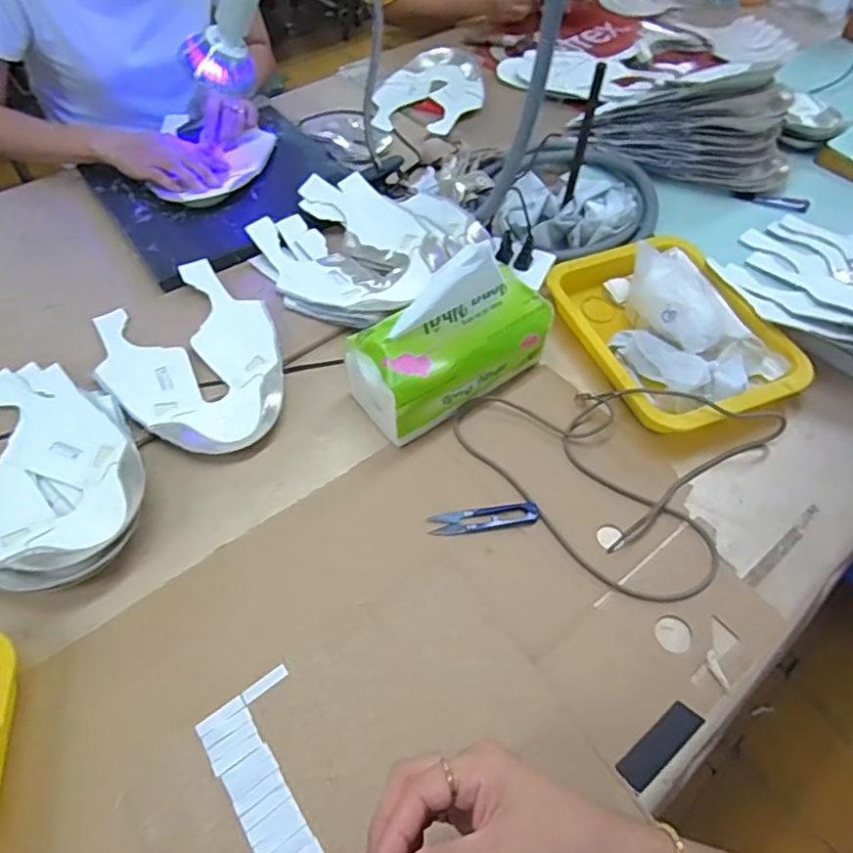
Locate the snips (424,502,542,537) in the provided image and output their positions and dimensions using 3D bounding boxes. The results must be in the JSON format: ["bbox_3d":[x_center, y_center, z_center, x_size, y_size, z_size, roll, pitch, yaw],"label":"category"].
[{"bbox_3d":[0.053,0.084,0.550,0.100,0.005,0.022,-7,56,-6],"label":"snips"}]

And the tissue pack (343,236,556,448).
[{"bbox_3d":[0.026,-0.095,0.584,0.200,0.161,0.088,-29,61,-20],"label":"tissue pack"}]

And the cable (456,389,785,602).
[{"bbox_3d":[0.203,0.010,0.589,0.262,0.041,0.273,-34,62,-22],"label":"cable"}]

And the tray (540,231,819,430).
[{"bbox_3d":[0.266,-0.115,0.657,0.189,0.075,0.252,-20,58,-14],"label":"tray"}]

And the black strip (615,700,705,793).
[{"bbox_3d":[0.175,0.237,0.448,0.076,0.004,0.023,-32,62,-21],"label":"black strip"}]

